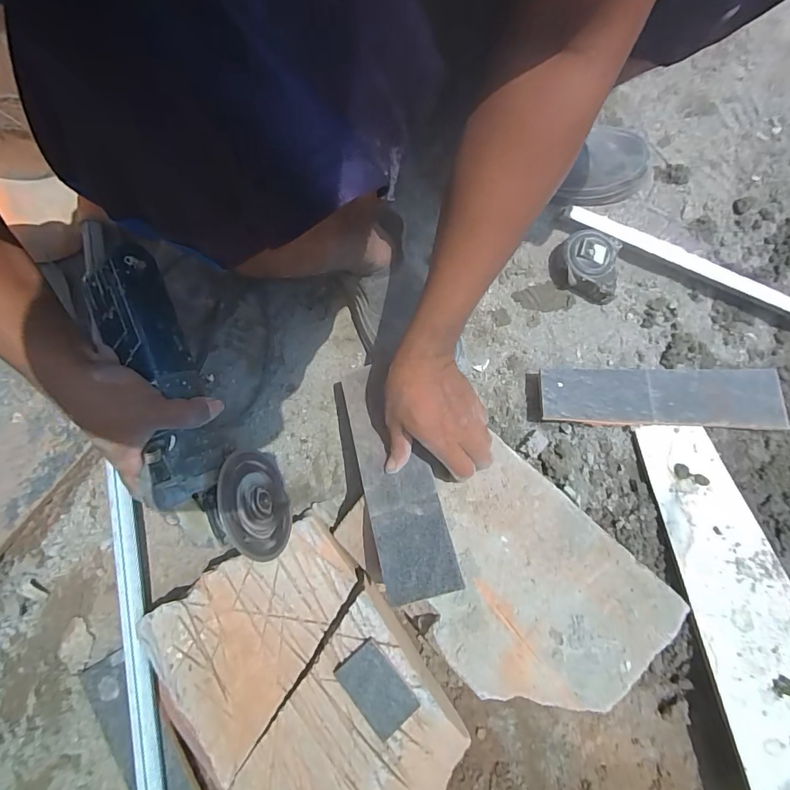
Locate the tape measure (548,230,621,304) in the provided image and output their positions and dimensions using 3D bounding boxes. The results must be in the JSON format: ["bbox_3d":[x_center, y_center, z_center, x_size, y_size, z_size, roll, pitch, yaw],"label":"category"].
[{"bbox_3d":[0.237,-0.162,0.551,0.076,0.040,0.083,7,78,4],"label":"tape measure"}]

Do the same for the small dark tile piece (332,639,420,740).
[{"bbox_3d":[-0.017,0.268,0.404,0.044,0.012,0.071,-38,73,-4],"label":"small dark tile piece"}]

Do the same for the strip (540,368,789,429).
[{"bbox_3d":[0.317,0.001,0.526,0.288,0.015,0.071,1,68,-2],"label":"strip"}]

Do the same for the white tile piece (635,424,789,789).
[{"bbox_3d":[0.358,0.216,0.459,0.127,0.007,0.383,-14,71,-1],"label":"white tile piece"}]

